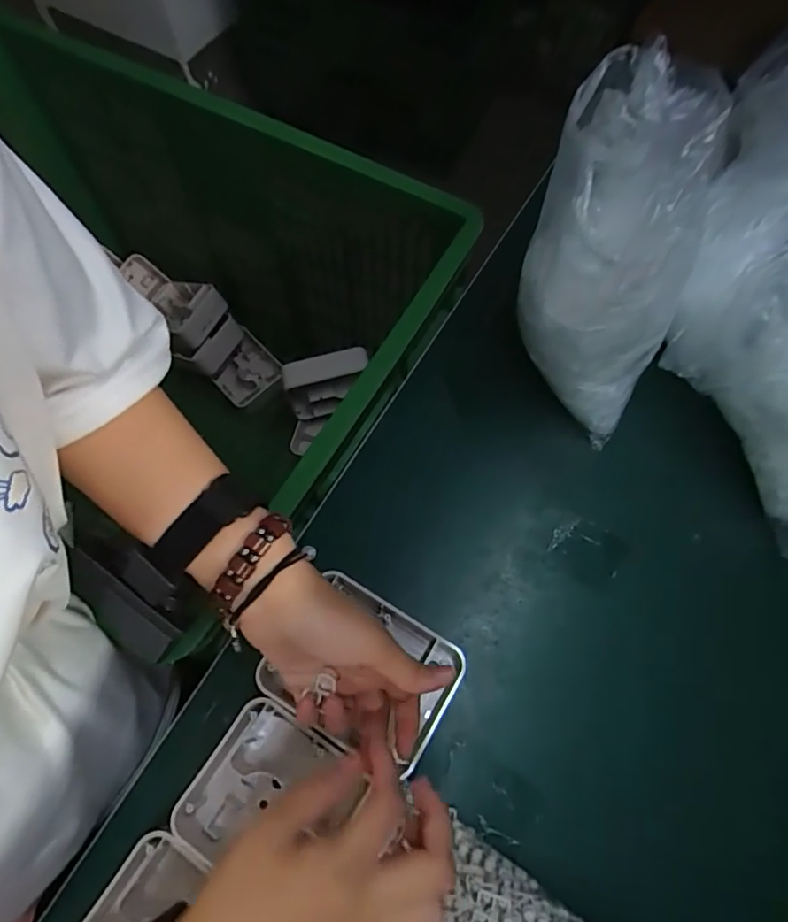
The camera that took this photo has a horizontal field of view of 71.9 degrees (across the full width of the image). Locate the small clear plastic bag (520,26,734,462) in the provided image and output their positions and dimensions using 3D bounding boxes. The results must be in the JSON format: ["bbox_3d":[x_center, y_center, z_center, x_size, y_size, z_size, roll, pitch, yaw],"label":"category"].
[{"bbox_3d":[0.161,-0.138,0.407,0.110,0.282,0.102,0,28,0],"label":"small clear plastic bag"}]

